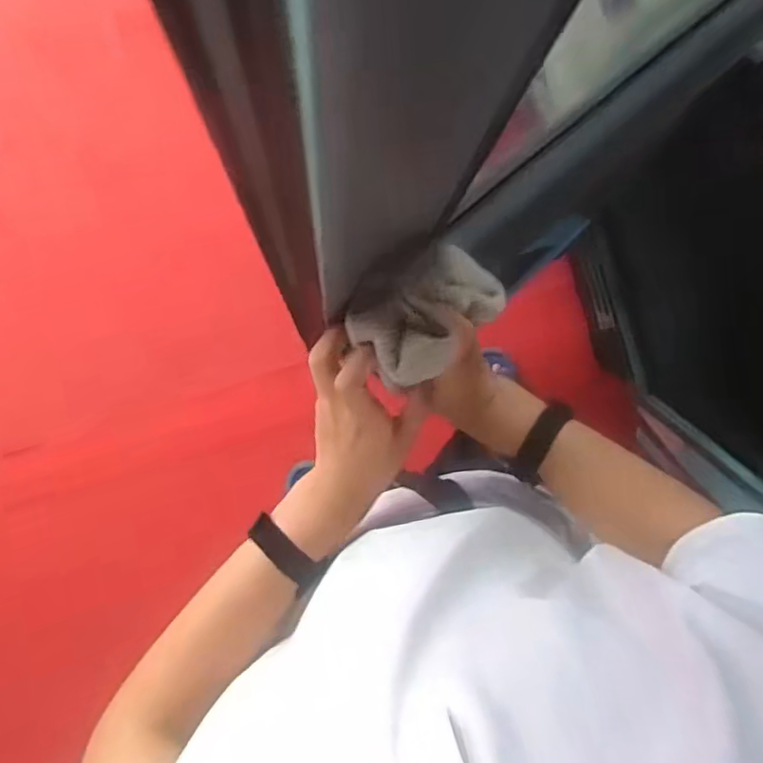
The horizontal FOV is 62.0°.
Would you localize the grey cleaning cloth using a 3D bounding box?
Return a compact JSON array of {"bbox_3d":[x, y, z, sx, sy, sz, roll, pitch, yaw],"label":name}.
[{"bbox_3d":[0.035,-0.053,0.451,0.110,0.061,0.077,-39,91,-4],"label":"grey cleaning cloth"}]

